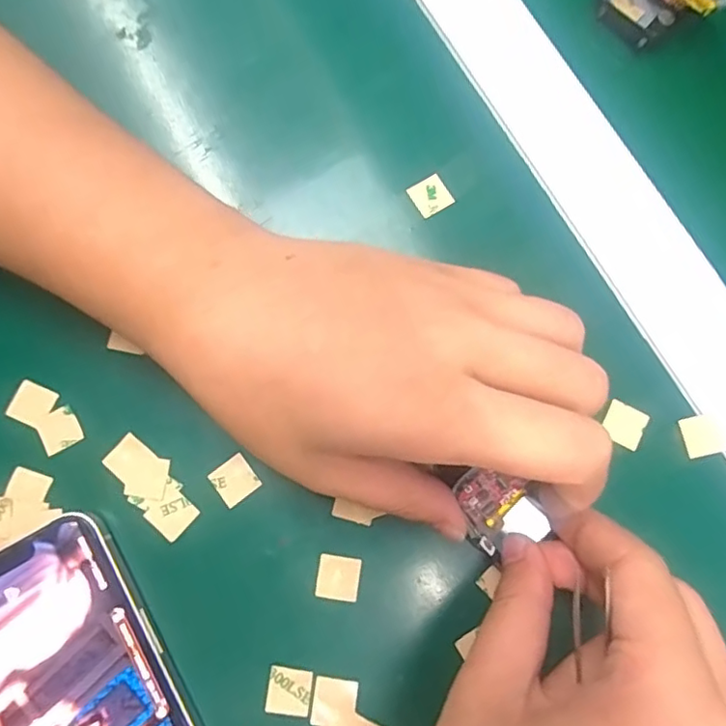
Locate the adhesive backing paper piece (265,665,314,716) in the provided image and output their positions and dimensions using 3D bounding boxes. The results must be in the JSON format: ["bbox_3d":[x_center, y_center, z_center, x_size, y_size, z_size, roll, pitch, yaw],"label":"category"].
[{"bbox_3d":[-0.026,0.117,0.204,0.016,0.004,0.015,8,79,1],"label":"adhesive backing paper piece"}]

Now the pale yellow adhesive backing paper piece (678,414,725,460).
[{"bbox_3d":[0.130,0.028,0.221,0.014,0.004,0.015,-13,79,-3],"label":"pale yellow adhesive backing paper piece"}]

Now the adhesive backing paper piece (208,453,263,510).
[{"bbox_3d":[-0.049,0.045,0.221,0.015,0.004,0.015,-35,84,-6],"label":"adhesive backing paper piece"}]

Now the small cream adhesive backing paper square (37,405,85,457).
[{"bbox_3d":[-0.118,0.026,0.225,0.016,0.004,0.015,-26,83,-5],"label":"small cream adhesive backing paper square"}]

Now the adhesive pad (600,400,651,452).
[{"bbox_3d":[0.101,0.024,0.222,0.016,0.004,0.015,25,79,4],"label":"adhesive pad"}]

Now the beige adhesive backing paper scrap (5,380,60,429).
[{"bbox_3d":[-0.129,0.016,0.226,0.016,0.004,0.016,24,79,4],"label":"beige adhesive backing paper scrap"}]

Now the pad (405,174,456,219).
[{"bbox_3d":[0.028,-0.070,0.241,0.015,0.004,0.015,-31,81,-7],"label":"pad"}]

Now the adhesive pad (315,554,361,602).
[{"bbox_3d":[-0.009,0.079,0.212,0.015,0.004,0.015,9,79,1],"label":"adhesive pad"}]

